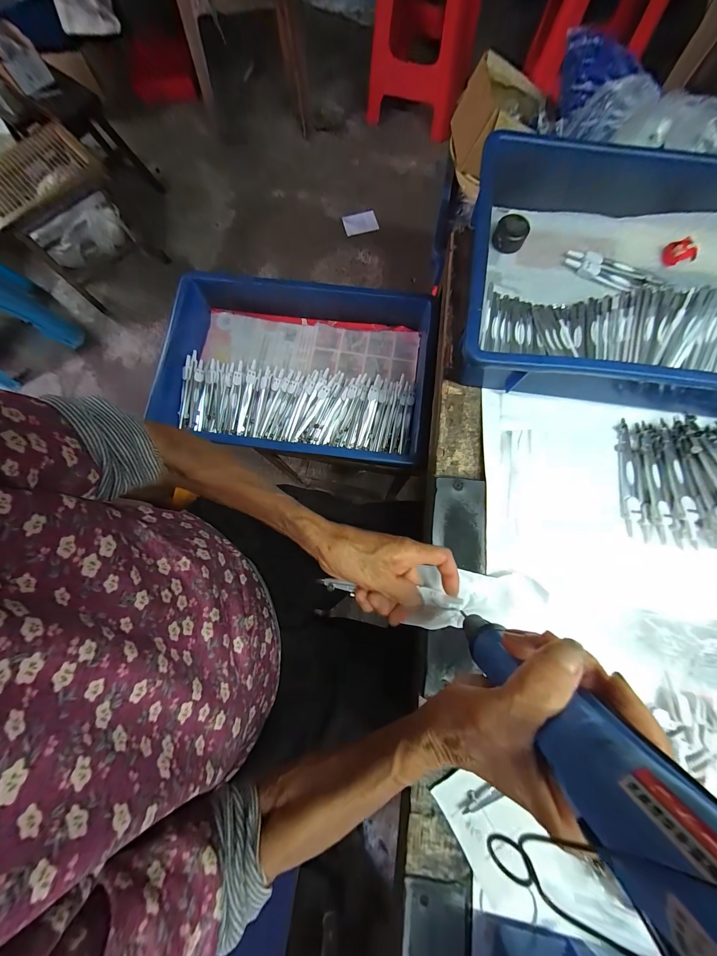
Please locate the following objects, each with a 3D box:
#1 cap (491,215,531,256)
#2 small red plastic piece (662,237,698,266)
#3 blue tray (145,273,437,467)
[{"bbox_3d":[0.185,-0.297,0.367,0.037,0.027,0.037,20,79,5],"label":"cap"},{"bbox_3d":[0.375,-0.264,0.352,0.030,0.016,0.023,-15,78,-2],"label":"small red plastic piece"},{"bbox_3d":[-0.107,-0.173,0.503,0.434,0.083,0.277,8,79,3],"label":"blue tray"}]

